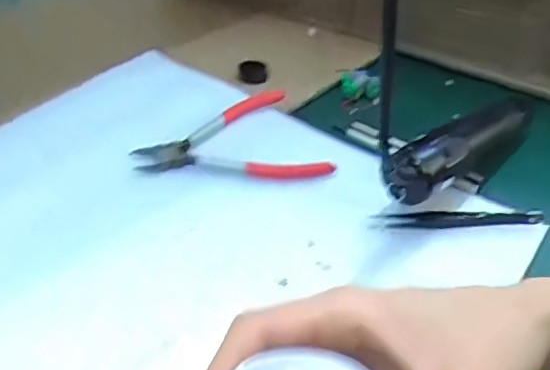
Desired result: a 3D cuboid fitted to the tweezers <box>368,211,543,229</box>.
[{"bbox_3d":[0.123,0.023,0.379,0.116,0.015,0.010,0,36,-1],"label":"tweezers"}]

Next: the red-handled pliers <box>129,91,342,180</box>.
[{"bbox_3d":[-0.029,-0.045,0.456,0.151,0.013,0.115,4,36,5],"label":"red-handled pliers"}]

